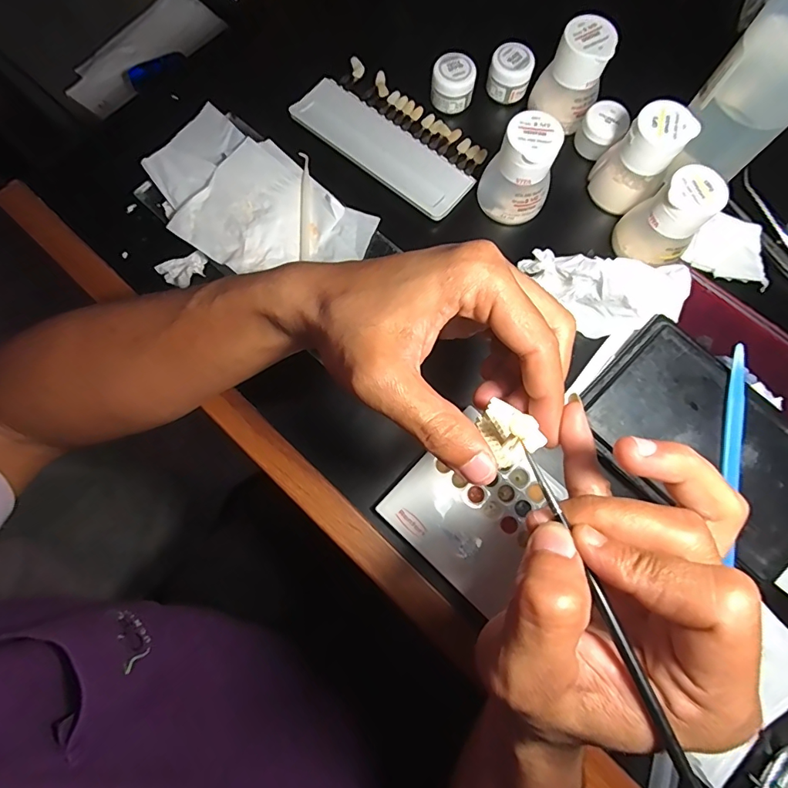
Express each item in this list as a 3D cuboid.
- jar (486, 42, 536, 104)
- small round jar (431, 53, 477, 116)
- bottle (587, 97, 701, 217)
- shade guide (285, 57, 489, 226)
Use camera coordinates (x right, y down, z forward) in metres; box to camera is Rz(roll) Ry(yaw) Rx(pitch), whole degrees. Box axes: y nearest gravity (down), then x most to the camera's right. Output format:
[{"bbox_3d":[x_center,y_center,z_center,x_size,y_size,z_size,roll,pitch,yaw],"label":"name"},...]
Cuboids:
[{"bbox_3d":[0.091,-0.250,0.357,0.032,0.034,0.026,19,78,4],"label":"jar"},{"bbox_3d":[0.046,-0.242,0.354,0.032,0.031,0.026,10,78,2],"label":"small round jar"},{"bbox_3d":[0.171,-0.166,0.321,0.043,0.065,0.035,34,80,7],"label":"bottle"},{"bbox_3d":[-0.002,-0.203,0.359,0.148,0.017,0.069,37,80,7],"label":"shade guide"}]

